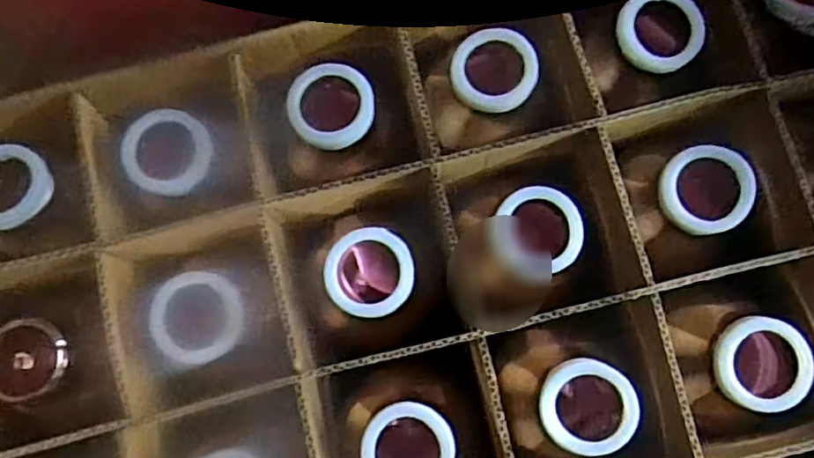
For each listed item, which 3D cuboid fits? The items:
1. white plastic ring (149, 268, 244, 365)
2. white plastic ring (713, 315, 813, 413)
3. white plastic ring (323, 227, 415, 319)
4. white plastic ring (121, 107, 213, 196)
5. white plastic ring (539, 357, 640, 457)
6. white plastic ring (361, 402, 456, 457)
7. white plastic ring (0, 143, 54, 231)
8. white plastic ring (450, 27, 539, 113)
[{"bbox_3d":[-0.136,0.058,0.405,0.056,0.004,0.058,1,86,-13],"label":"white plastic ring"},{"bbox_3d":[0.220,0.083,0.384,0.054,0.016,0.058,0,81,1],"label":"white plastic ring"},{"bbox_3d":[-0.024,0.028,0.407,0.057,0.009,0.058,0,81,1],"label":"white plastic ring"},{"bbox_3d":[-0.160,-0.051,0.417,0.055,0.006,0.058,-3,109,-8],"label":"white plastic ring"},{"bbox_3d":[0.113,0.109,0.384,0.057,0.014,0.056,0,81,1],"label":"white plastic ring"},{"bbox_3d":[0.001,0.139,0.388,0.057,0.013,0.057,0,81,1],"label":"white plastic ring"},{"bbox_3d":[-0.267,-0.029,0.410,0.054,0.012,0.054,0,81,1],"label":"white plastic ring"},{"bbox_3d":[0.060,-0.109,0.426,0.057,0.015,0.055,0,81,1],"label":"white plastic ring"}]

